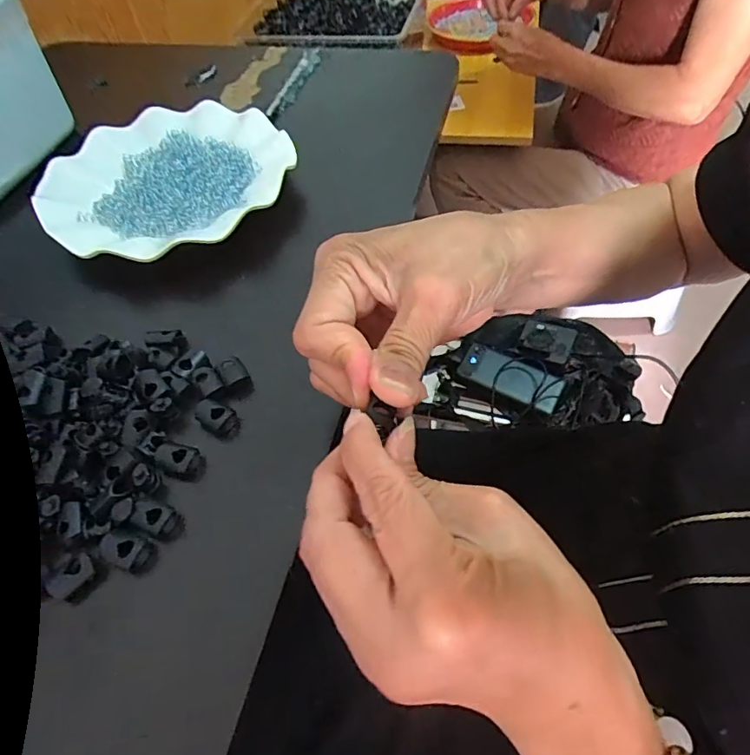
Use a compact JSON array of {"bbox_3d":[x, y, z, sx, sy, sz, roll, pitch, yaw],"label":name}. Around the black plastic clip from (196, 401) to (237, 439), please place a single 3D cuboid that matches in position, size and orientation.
[{"bbox_3d":[-0.086,0.023,0.276,0.021,0.014,0.015,29,62,23],"label":"black plastic clip"}]

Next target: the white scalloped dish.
[{"bbox_3d":[-0.158,-0.153,0.390,0.180,0.020,0.181,-2,55,3],"label":"white scalloped dish"}]

